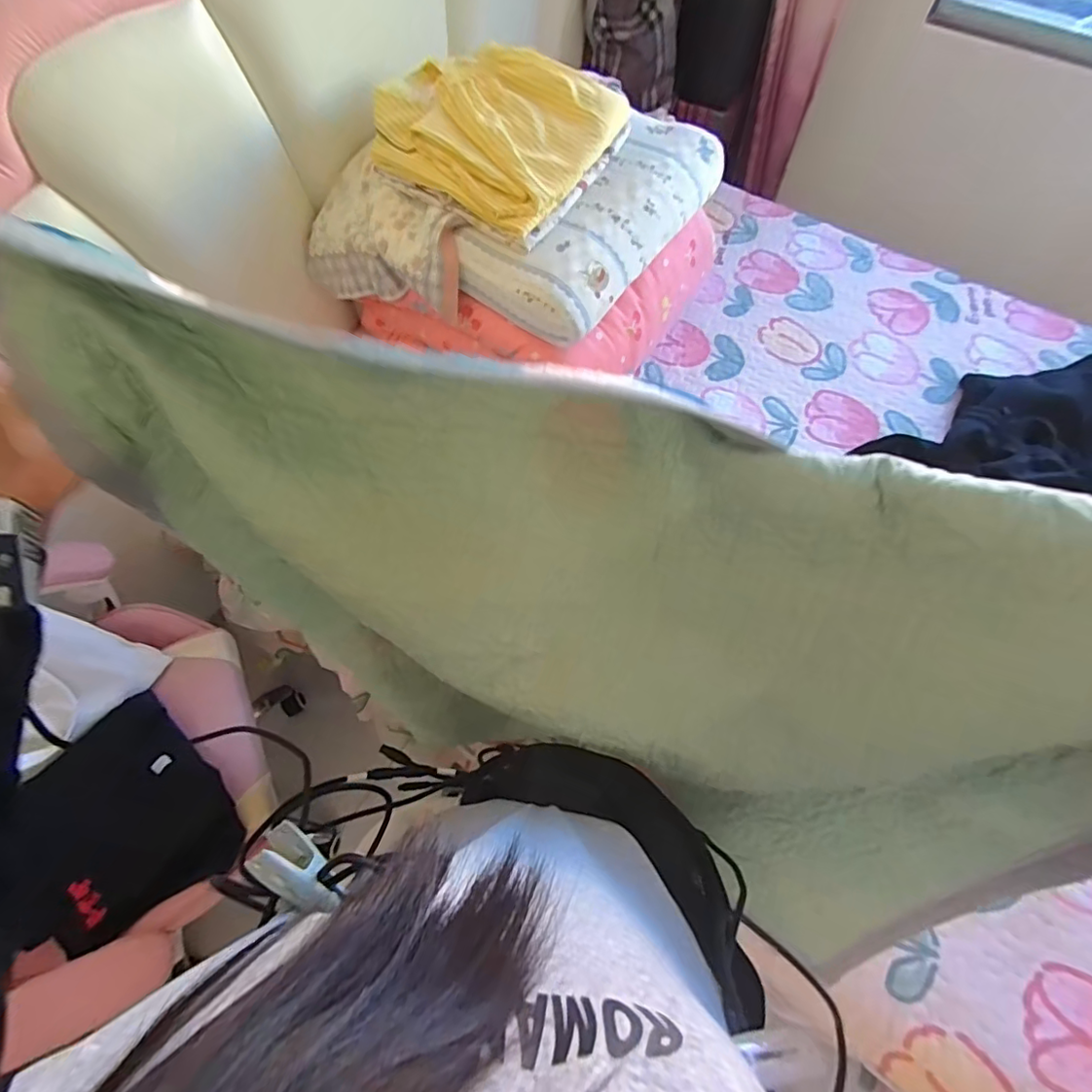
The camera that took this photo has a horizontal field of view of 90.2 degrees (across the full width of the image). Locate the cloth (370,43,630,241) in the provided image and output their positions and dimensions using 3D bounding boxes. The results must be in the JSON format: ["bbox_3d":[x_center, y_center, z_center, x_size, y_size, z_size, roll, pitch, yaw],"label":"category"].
[{"bbox_3d":[-0.087,-0.684,0.884,0.365,0.065,0.337,24,80,4],"label":"cloth"}]

